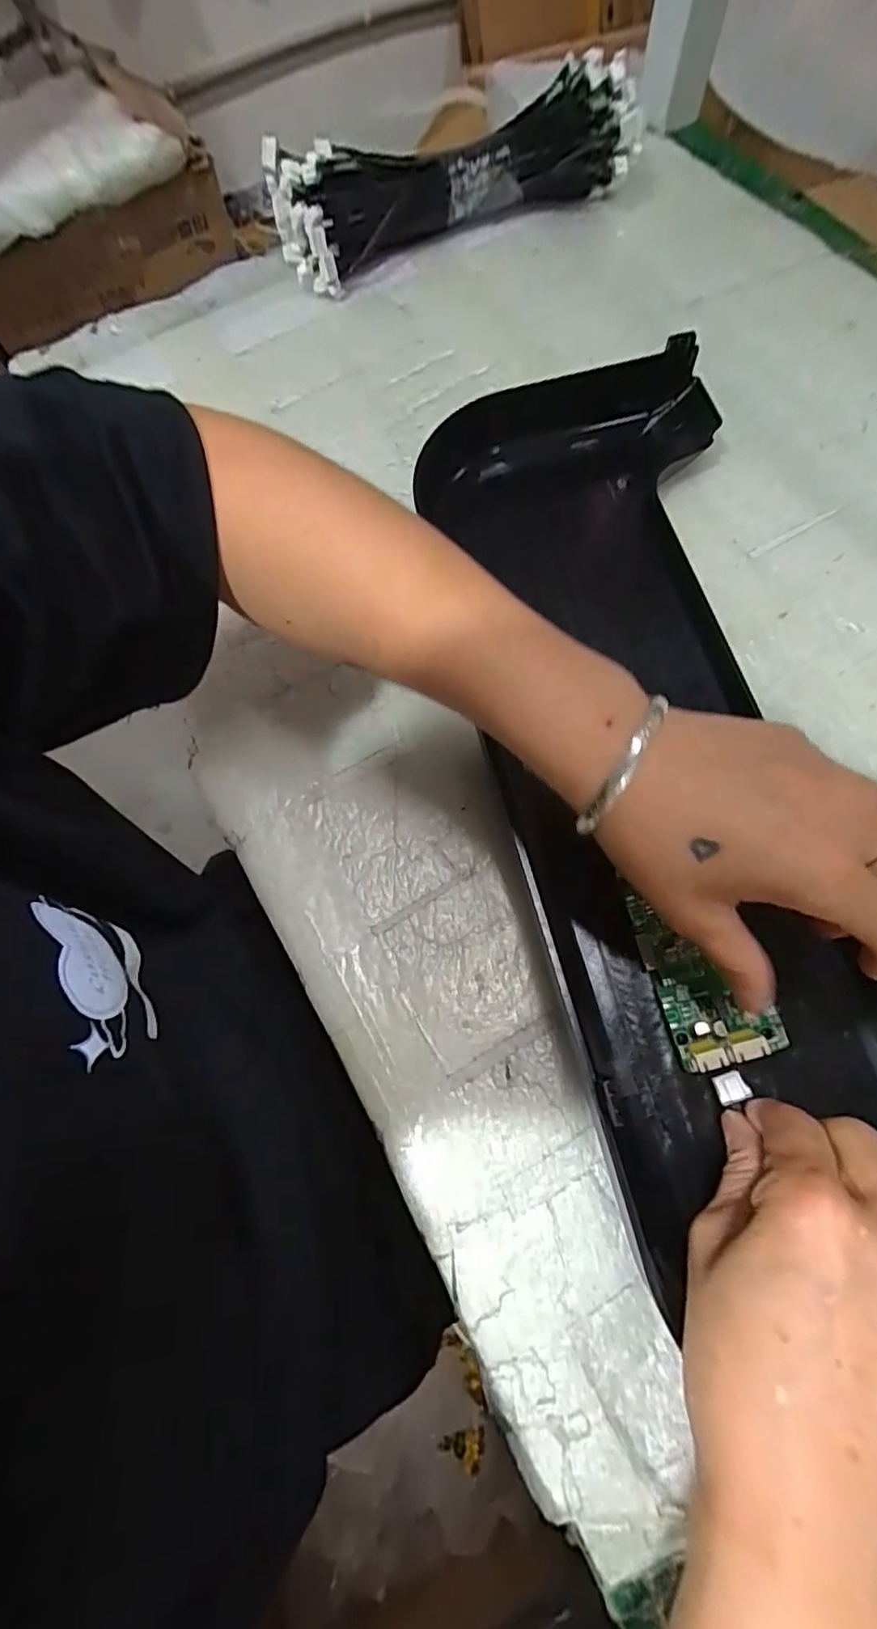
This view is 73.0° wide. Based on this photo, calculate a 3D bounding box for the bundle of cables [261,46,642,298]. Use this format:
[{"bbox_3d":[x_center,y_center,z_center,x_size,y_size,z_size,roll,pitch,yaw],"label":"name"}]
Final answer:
[{"bbox_3d":[0.015,-0.470,0.432,0.276,0.053,0.077,-26,73,-6],"label":"bundle of cables"}]

